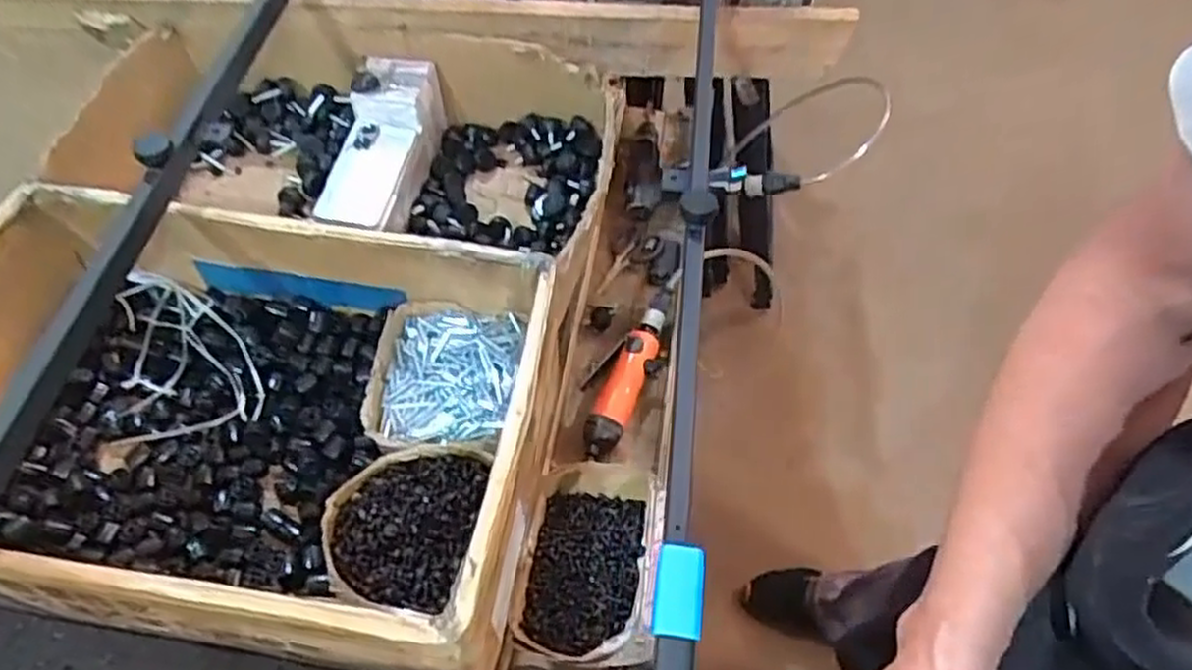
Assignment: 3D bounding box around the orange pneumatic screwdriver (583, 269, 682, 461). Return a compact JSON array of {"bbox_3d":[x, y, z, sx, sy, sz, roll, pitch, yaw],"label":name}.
[{"bbox_3d":[0.047,0.031,0.870,0.047,0.042,0.246,24,59,13],"label":"orange pneumatic screwdriver"}]

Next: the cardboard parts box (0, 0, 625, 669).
[{"bbox_3d":[-0.309,-0.071,0.792,0.565,0.186,0.704,9,56,4],"label":"cardboard parts box"}]

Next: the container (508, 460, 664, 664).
[{"bbox_3d":[-0.006,0.198,0.682,0.116,0.068,0.169,6,56,2],"label":"container"}]

